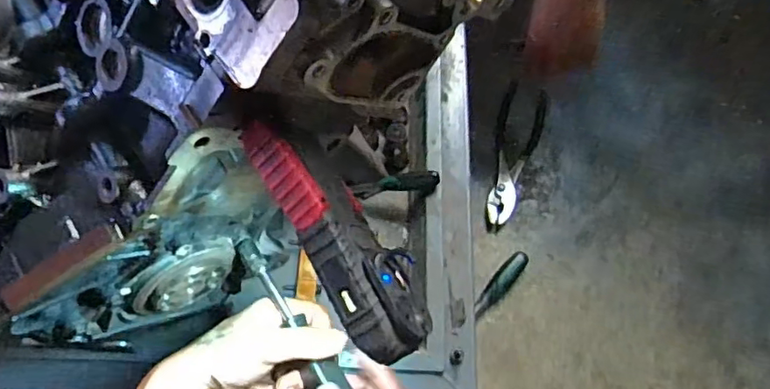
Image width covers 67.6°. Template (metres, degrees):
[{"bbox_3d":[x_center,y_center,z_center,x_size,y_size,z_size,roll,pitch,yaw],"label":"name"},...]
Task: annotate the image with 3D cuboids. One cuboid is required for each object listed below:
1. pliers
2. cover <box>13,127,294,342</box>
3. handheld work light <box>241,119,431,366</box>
[{"bbox_3d":[0.192,-0.054,0.858,0.064,0.028,0.235,16,68,3],"label":"pliers"},{"bbox_3d":[-0.168,0.056,0.423,0.183,0.217,0.043,-32,73,-15],"label":"cover"},{"bbox_3d":[-0.025,0.020,0.330,0.052,0.034,0.153,-28,72,-13],"label":"handheld work light"}]

